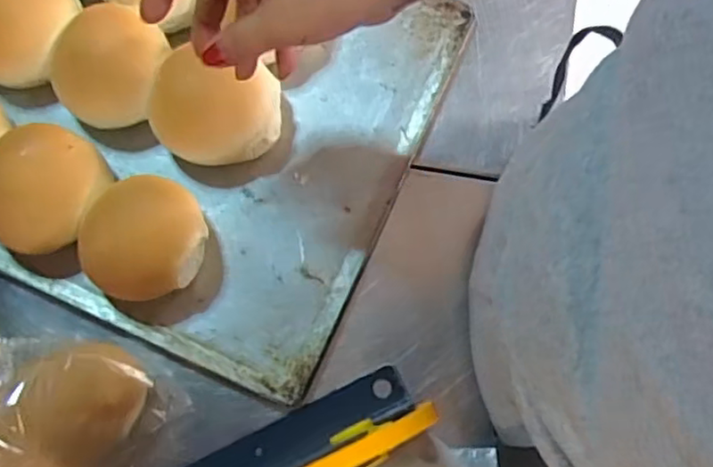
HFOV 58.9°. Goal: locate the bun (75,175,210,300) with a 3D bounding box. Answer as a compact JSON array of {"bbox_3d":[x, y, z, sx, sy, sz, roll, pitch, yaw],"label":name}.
[{"bbox_3d":[-0.144,0.001,0.437,0.075,0.057,0.087,-2,77,1],"label":"bun"}]

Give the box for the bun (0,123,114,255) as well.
[{"bbox_3d":[-0.226,-0.033,0.450,0.078,0.051,0.090,37,81,9],"label":"bun"}]

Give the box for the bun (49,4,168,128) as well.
[{"bbox_3d":[-0.181,-0.122,0.472,0.073,0.048,0.088,23,79,6],"label":"bun"}]

